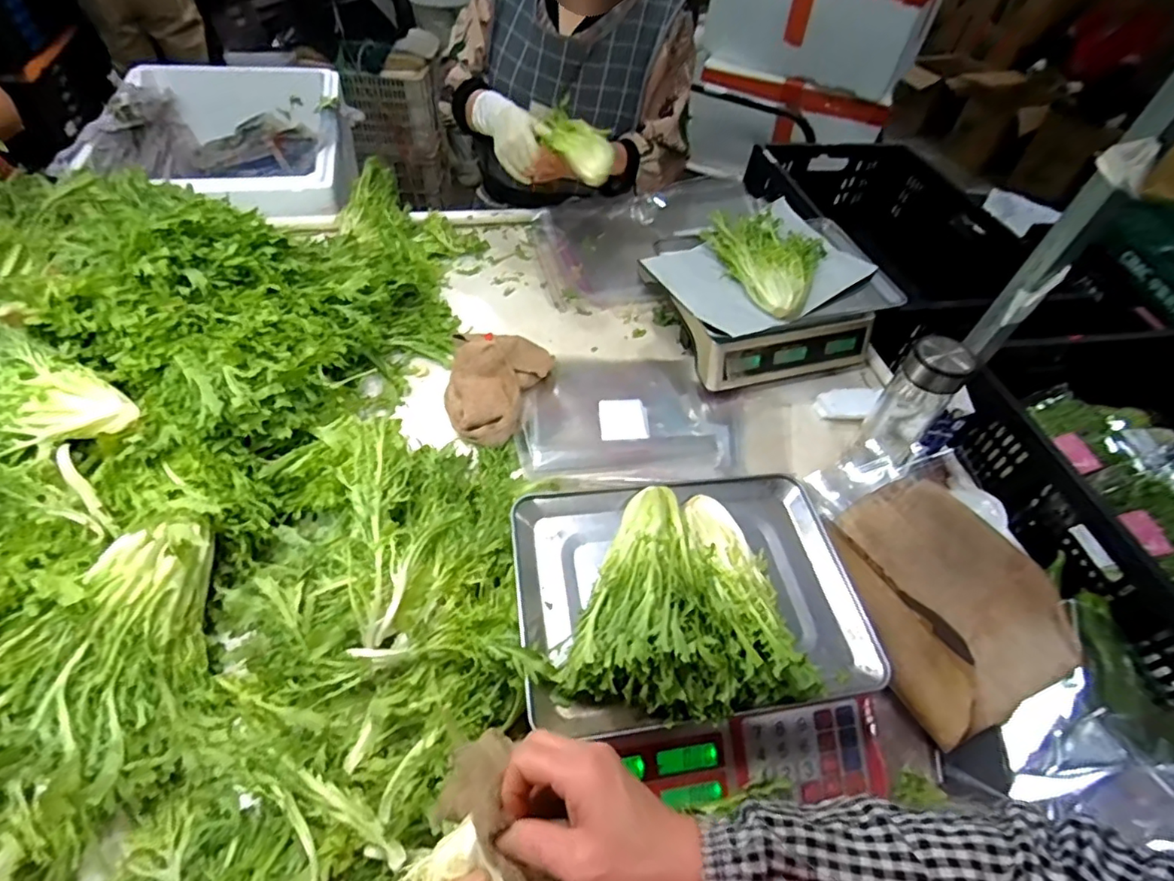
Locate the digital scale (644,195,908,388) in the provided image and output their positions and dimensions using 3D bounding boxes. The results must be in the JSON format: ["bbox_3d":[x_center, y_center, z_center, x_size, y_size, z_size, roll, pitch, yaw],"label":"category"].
[{"bbox_3d":[0.265,-0.216,0.918,0.352,0.142,0.246,-12,53,-15],"label":"digital scale"}]

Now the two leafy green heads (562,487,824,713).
[{"bbox_3d":[0.107,0.143,0.512,0.193,0.065,0.210,20,52,10],"label":"two leafy green heads"}]

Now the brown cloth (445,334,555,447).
[{"bbox_3d":[-0.129,-0.075,0.811,0.139,0.059,0.176,8,51,1],"label":"brown cloth"}]

